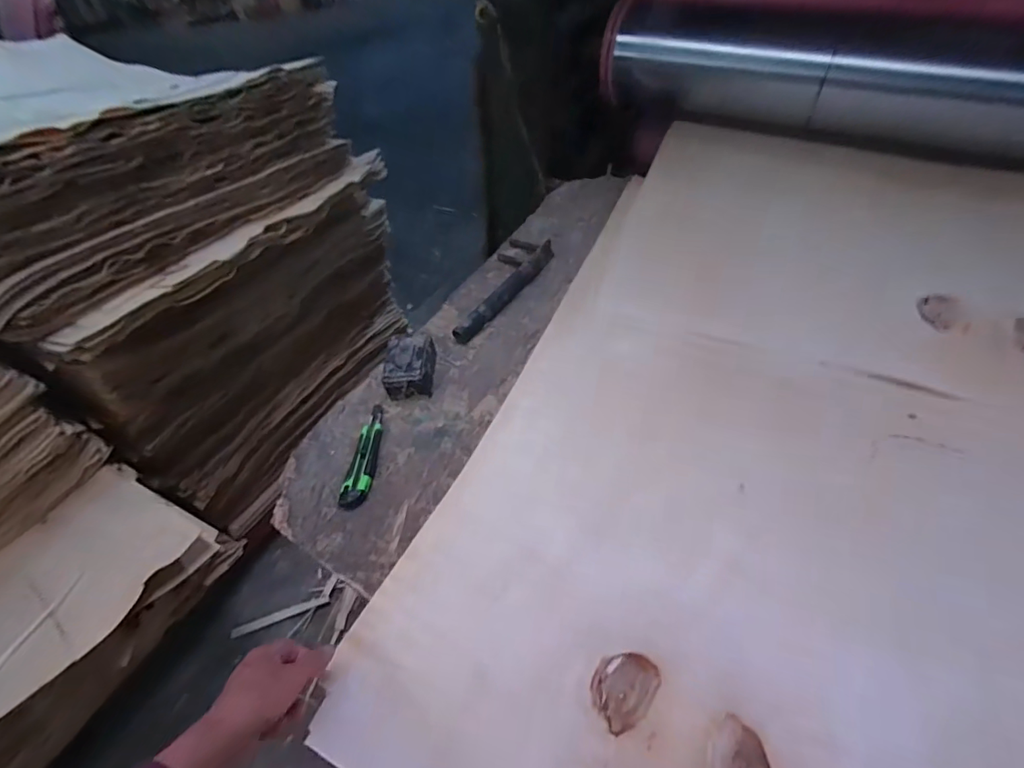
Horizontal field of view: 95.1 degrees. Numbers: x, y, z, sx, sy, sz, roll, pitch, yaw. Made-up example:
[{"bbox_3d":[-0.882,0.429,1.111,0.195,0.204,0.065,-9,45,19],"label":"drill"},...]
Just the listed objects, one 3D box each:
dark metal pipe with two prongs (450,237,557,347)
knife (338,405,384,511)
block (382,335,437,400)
[{"bbox_3d":[-0.034,-0.207,0.958,0.110,0.043,0.308,28,57,25],"label":"dark metal pipe with two prongs"},{"bbox_3d":[-0.229,0.107,0.742,0.039,0.019,0.186,2,50,5],"label":"knife"},{"bbox_3d":[-0.179,-0.034,0.821,0.077,0.072,0.108,-1,49,3],"label":"block"}]

